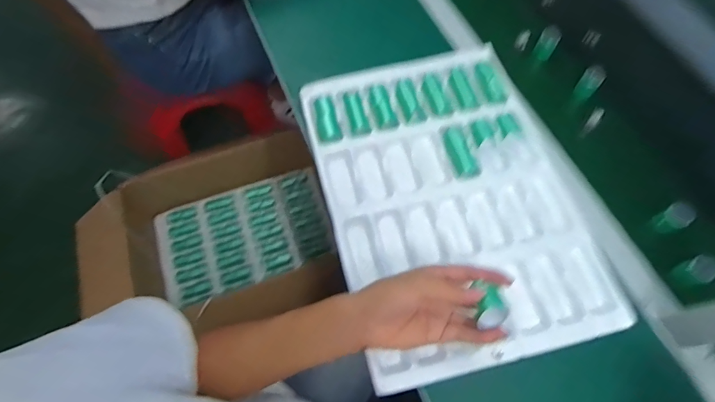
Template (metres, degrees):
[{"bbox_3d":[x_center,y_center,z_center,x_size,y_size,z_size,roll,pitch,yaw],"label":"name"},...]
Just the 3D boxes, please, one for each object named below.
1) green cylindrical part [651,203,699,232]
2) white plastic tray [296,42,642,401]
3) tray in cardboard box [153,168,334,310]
[{"bbox_3d":[0.419,0.023,0.535,0.031,0.039,0.029,-1,67,2],"label":"green cylindrical part"},{"bbox_3d":[0.125,-0.014,0.554,0.321,0.035,0.443,-14,69,-7],"label":"white plastic tray"},{"bbox_3d":[-0.304,0.091,1.096,0.455,0.025,0.272,-18,67,-5],"label":"tray in cardboard box"}]

